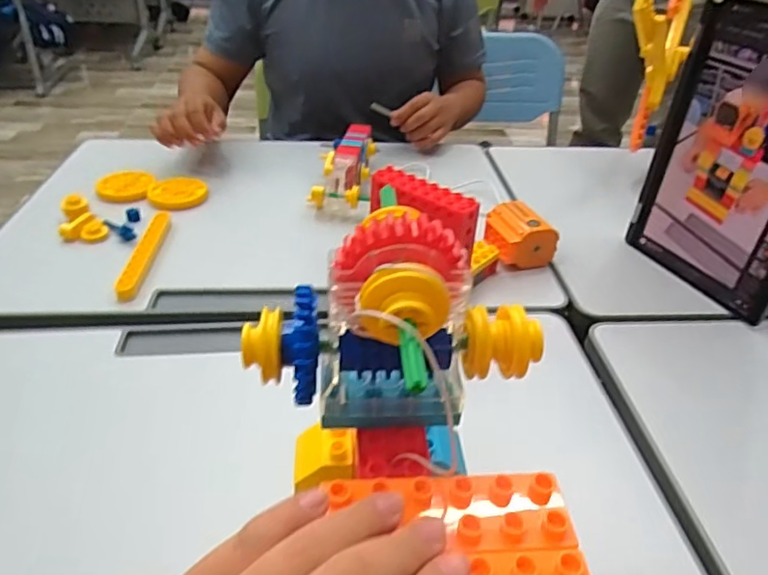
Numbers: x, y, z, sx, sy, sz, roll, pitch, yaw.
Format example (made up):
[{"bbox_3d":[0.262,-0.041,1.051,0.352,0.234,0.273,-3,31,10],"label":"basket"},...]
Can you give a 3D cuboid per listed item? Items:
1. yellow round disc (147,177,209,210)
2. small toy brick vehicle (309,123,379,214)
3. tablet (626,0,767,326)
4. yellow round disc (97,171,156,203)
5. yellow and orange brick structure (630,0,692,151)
[{"bbox_3d":[-0.298,-0.135,0.818,0.080,0.018,0.079,2,36,-1],"label":"yellow round disc"},{"bbox_3d":[-0.055,-0.178,0.849,0.085,0.061,0.210,4,36,1],"label":"small toy brick vehicle"},{"bbox_3d":[0.384,-0.138,0.619,0.010,0.308,0.205,-15,40,-22],"label":"tablet"},{"bbox_3d":[-0.379,-0.150,0.843,0.075,0.017,0.075,2,36,-1],"label":"yellow round disc"},{"bbox_3d":[0.420,-0.351,0.866,0.063,0.234,0.208,26,42,28],"label":"yellow and orange brick structure"}]

